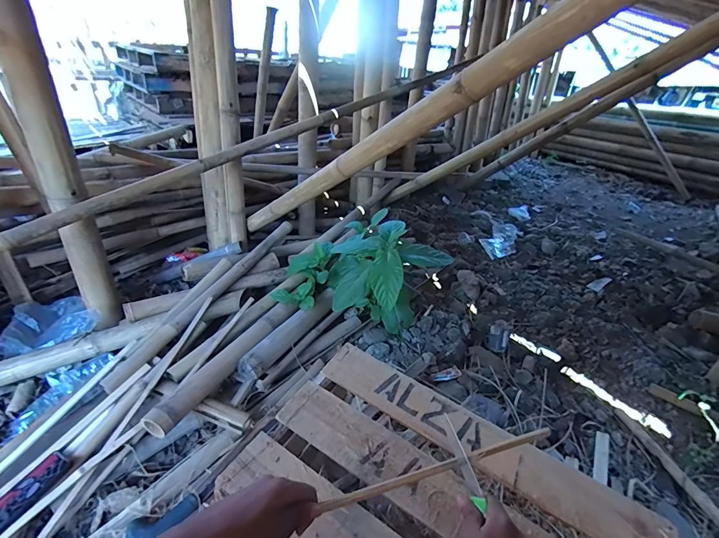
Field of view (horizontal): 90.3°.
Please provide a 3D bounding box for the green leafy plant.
[{"bbox_3d":[0.020,-0.003,1.422,0.599,0.336,0.466,11,32,7],"label":"green leafy plant"}]

